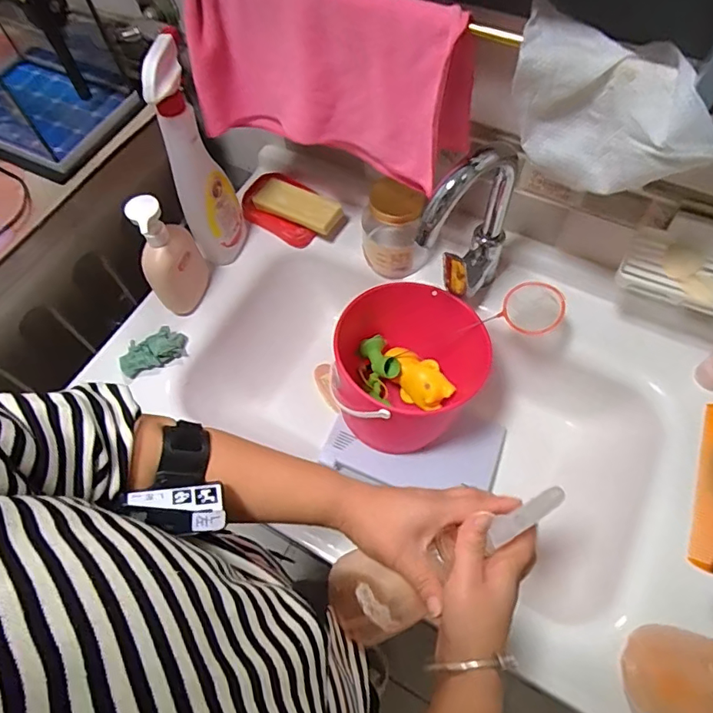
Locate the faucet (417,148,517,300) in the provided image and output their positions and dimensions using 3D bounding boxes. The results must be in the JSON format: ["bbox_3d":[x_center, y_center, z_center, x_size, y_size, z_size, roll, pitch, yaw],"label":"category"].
[{"bbox_3d":[0.126,-0.136,0.585,0.045,0.226,0.155,40,71,21],"label":"faucet"}]

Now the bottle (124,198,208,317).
[{"bbox_3d":[-0.237,-0.124,0.653,0.076,0.169,0.049,-32,65,-13],"label":"bottle"}]

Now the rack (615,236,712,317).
[{"bbox_3d":[0.368,-0.091,0.573,0.128,0.028,0.080,23,65,14],"label":"rack"}]

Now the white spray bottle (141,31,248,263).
[{"bbox_3d":[-0.200,-0.235,0.639,0.070,0.282,0.077,-20,63,-8],"label":"white spray bottle"}]

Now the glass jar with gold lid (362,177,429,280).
[{"bbox_3d":[0.054,-0.173,0.707,0.087,0.123,0.088,-1,62,2],"label":"glass jar with gold lid"}]

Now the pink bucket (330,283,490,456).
[{"bbox_3d":[0.066,0.017,0.675,0.166,0.147,0.182,-1,62,2],"label":"pink bucket"}]

